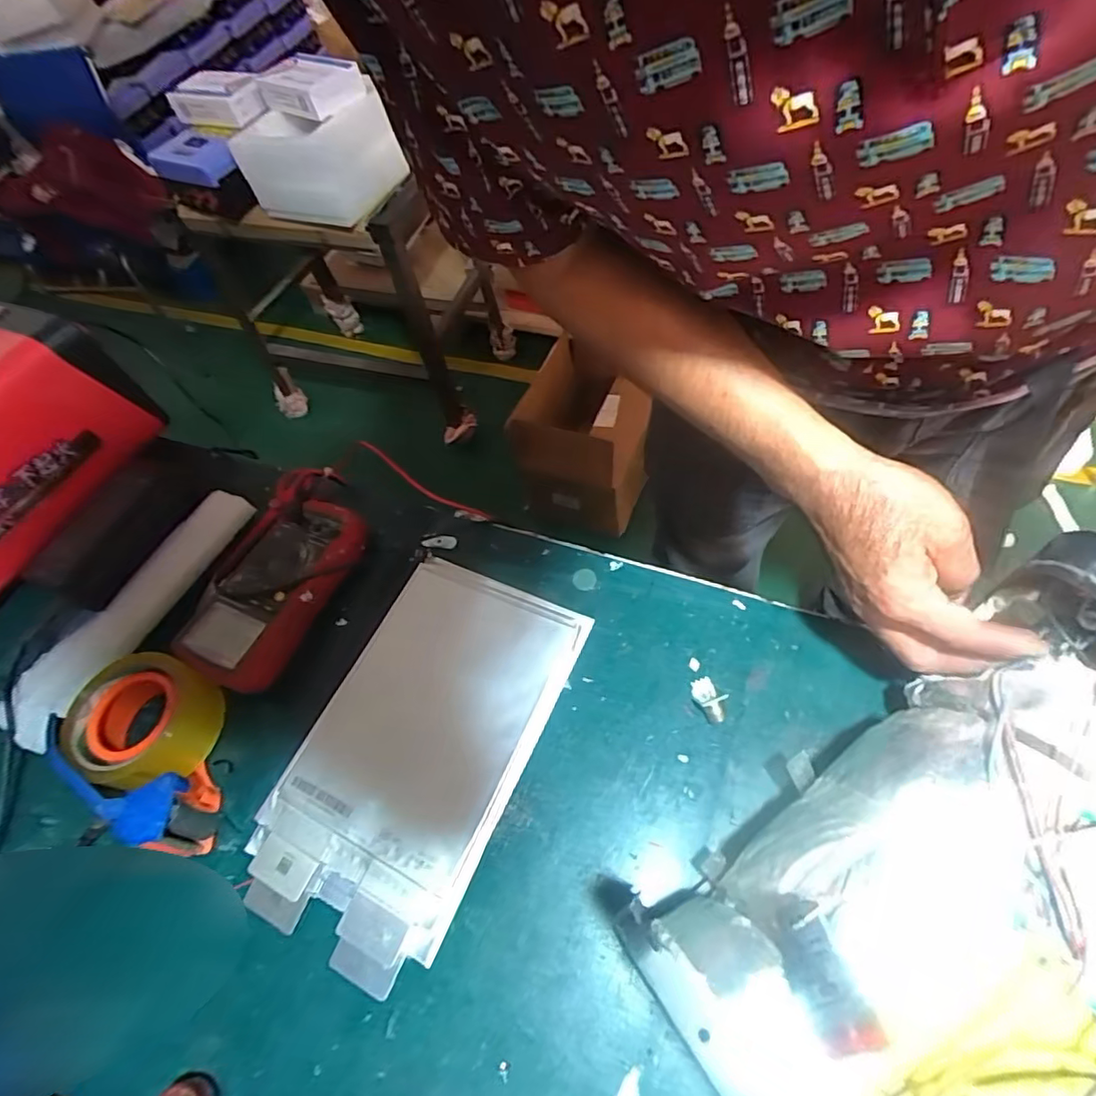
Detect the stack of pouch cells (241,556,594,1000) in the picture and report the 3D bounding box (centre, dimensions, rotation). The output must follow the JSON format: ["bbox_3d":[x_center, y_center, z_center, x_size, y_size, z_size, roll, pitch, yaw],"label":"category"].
[{"bbox_3d":[-0.095,0.143,0.425,0.156,0.019,0.273,20,62,18],"label":"stack of pouch cells"}]

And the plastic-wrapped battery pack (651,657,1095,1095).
[{"bbox_3d":[0.205,0.180,0.265,0.245,0.098,0.186,-33,59,-12],"label":"plastic-wrapped battery pack"}]

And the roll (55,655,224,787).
[{"bbox_3d":[-0.300,0.133,0.435,0.083,0.064,0.091,-4,58,6],"label":"roll"}]

